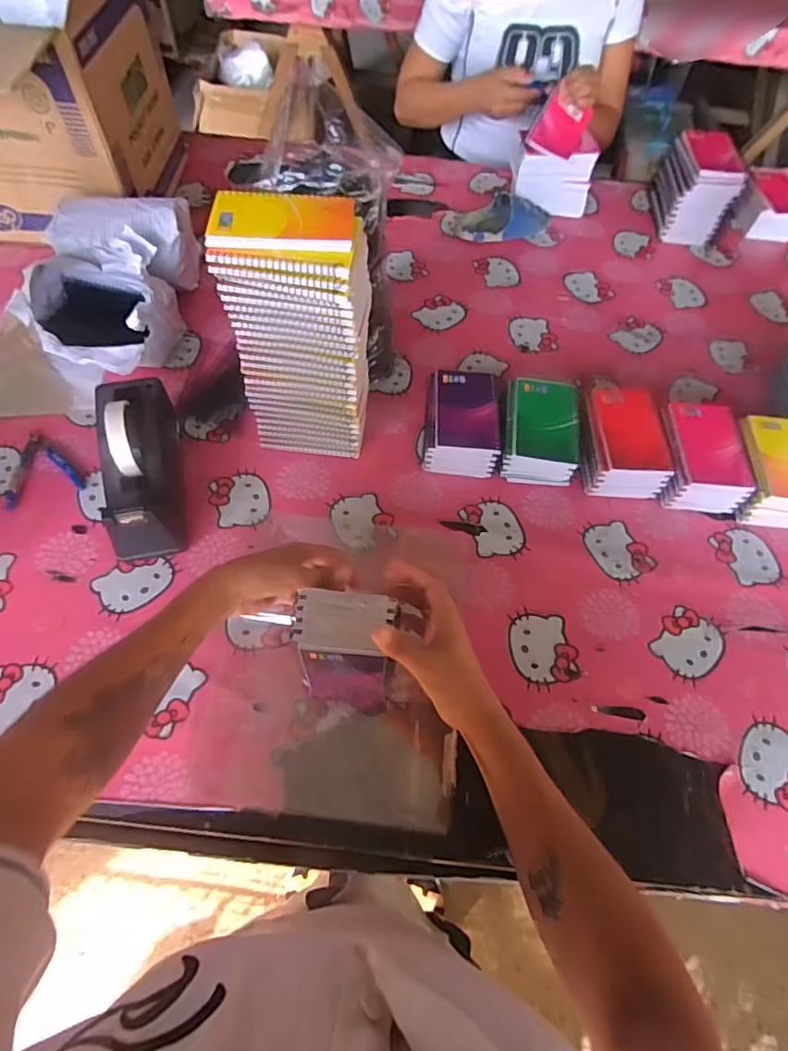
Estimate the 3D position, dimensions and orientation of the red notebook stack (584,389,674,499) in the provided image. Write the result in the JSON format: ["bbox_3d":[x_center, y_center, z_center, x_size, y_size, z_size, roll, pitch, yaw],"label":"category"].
[{"bbox_3d":[0.297,-0.108,0.720,0.100,0.065,0.138,1,60,-2],"label":"red notebook stack"}]

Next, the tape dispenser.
[{"bbox_3d":[-0.293,-0.071,0.637,0.075,0.121,0.215,-10,61,-8],"label":"tape dispenser"}]

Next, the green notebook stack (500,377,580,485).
[{"bbox_3d":[0.189,-0.121,0.718,0.089,0.066,0.131,8,60,2],"label":"green notebook stack"}]

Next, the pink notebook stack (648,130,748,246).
[{"bbox_3d":[0.533,-0.602,0.981,0.102,0.130,0.159,0,60,-3],"label":"pink notebook stack"}]

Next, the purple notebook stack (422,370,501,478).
[{"bbox_3d":[0.089,-0.134,0.724,0.091,0.066,0.136,6,59,0],"label":"purple notebook stack"}]

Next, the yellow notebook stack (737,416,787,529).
[{"bbox_3d":[0.494,-0.067,0.706,0.099,0.058,0.138,8,60,2],"label":"yellow notebook stack"}]

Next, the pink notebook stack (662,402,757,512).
[{"bbox_3d":[0.398,-0.088,0.716,0.096,0.060,0.134,5,59,0],"label":"pink notebook stack"}]

